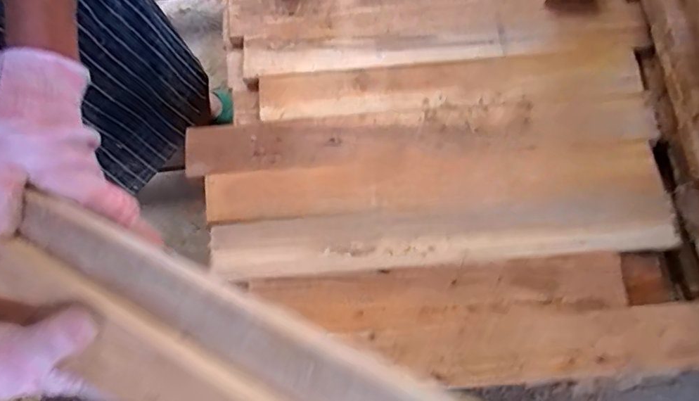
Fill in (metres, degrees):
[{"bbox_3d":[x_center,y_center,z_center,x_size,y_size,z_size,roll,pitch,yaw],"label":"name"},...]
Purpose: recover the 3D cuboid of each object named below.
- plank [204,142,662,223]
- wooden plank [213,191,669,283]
[{"bbox_3d":[0.091,-0.020,0.552,0.496,0.013,0.059,-4,74,-1],"label":"plank"},{"bbox_3d":[0.100,0.035,0.533,0.491,0.013,0.064,-4,74,-1],"label":"wooden plank"}]

